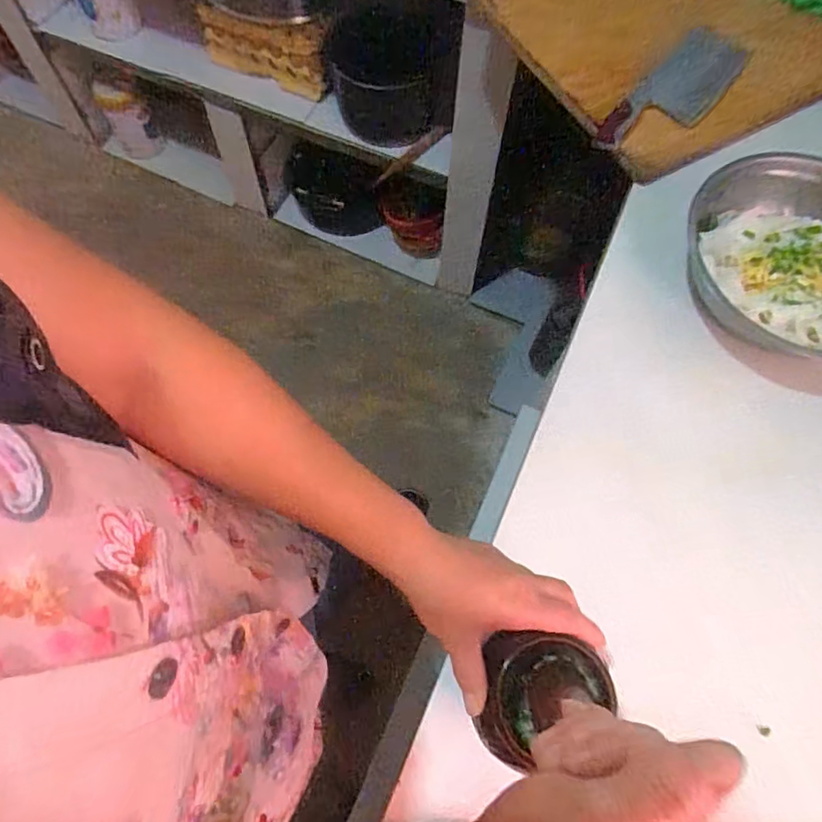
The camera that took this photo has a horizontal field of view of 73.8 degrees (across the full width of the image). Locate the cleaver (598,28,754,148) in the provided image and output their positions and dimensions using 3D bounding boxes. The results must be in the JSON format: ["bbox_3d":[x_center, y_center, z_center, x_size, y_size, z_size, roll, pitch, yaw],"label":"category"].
[{"bbox_3d":[0.314,-0.378,0.646,0.079,0.014,0.238,40,72,13],"label":"cleaver"}]

